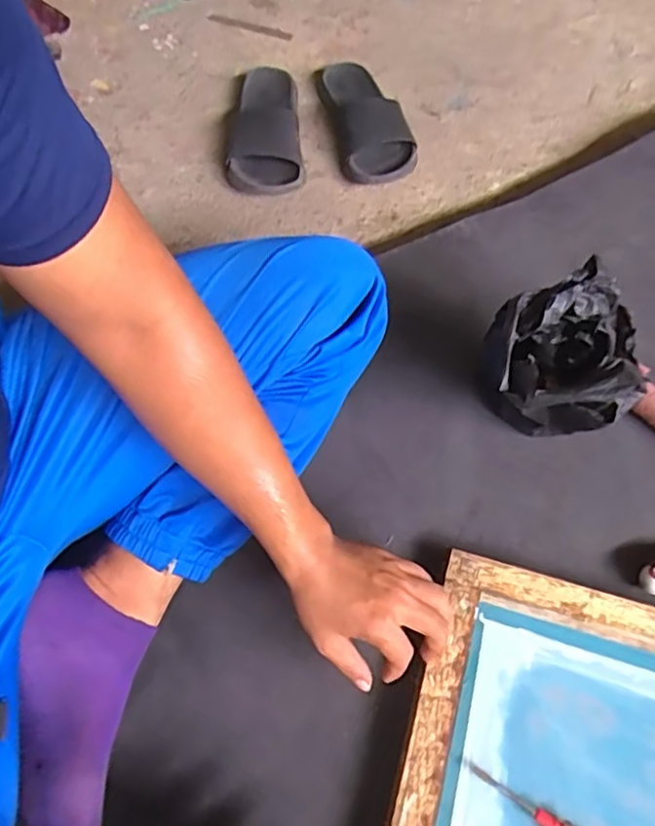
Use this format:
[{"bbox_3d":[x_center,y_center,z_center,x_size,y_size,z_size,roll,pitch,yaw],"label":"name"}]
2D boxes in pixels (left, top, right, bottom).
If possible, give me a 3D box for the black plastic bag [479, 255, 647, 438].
[{"bbox_3d":[0.236,-0.044,0.649,0.141,0.174,0.136,9,64,4],"label":"black plastic bag"}]

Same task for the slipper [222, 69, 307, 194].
[{"bbox_3d":[-0.098,-0.434,0.946,0.113,0.064,0.259,-5,64,-3],"label":"slipper"}]

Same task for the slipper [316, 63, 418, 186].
[{"bbox_3d":[0.057,-0.461,0.979,0.109,0.060,0.272,-13,64,-7],"label":"slipper"}]

